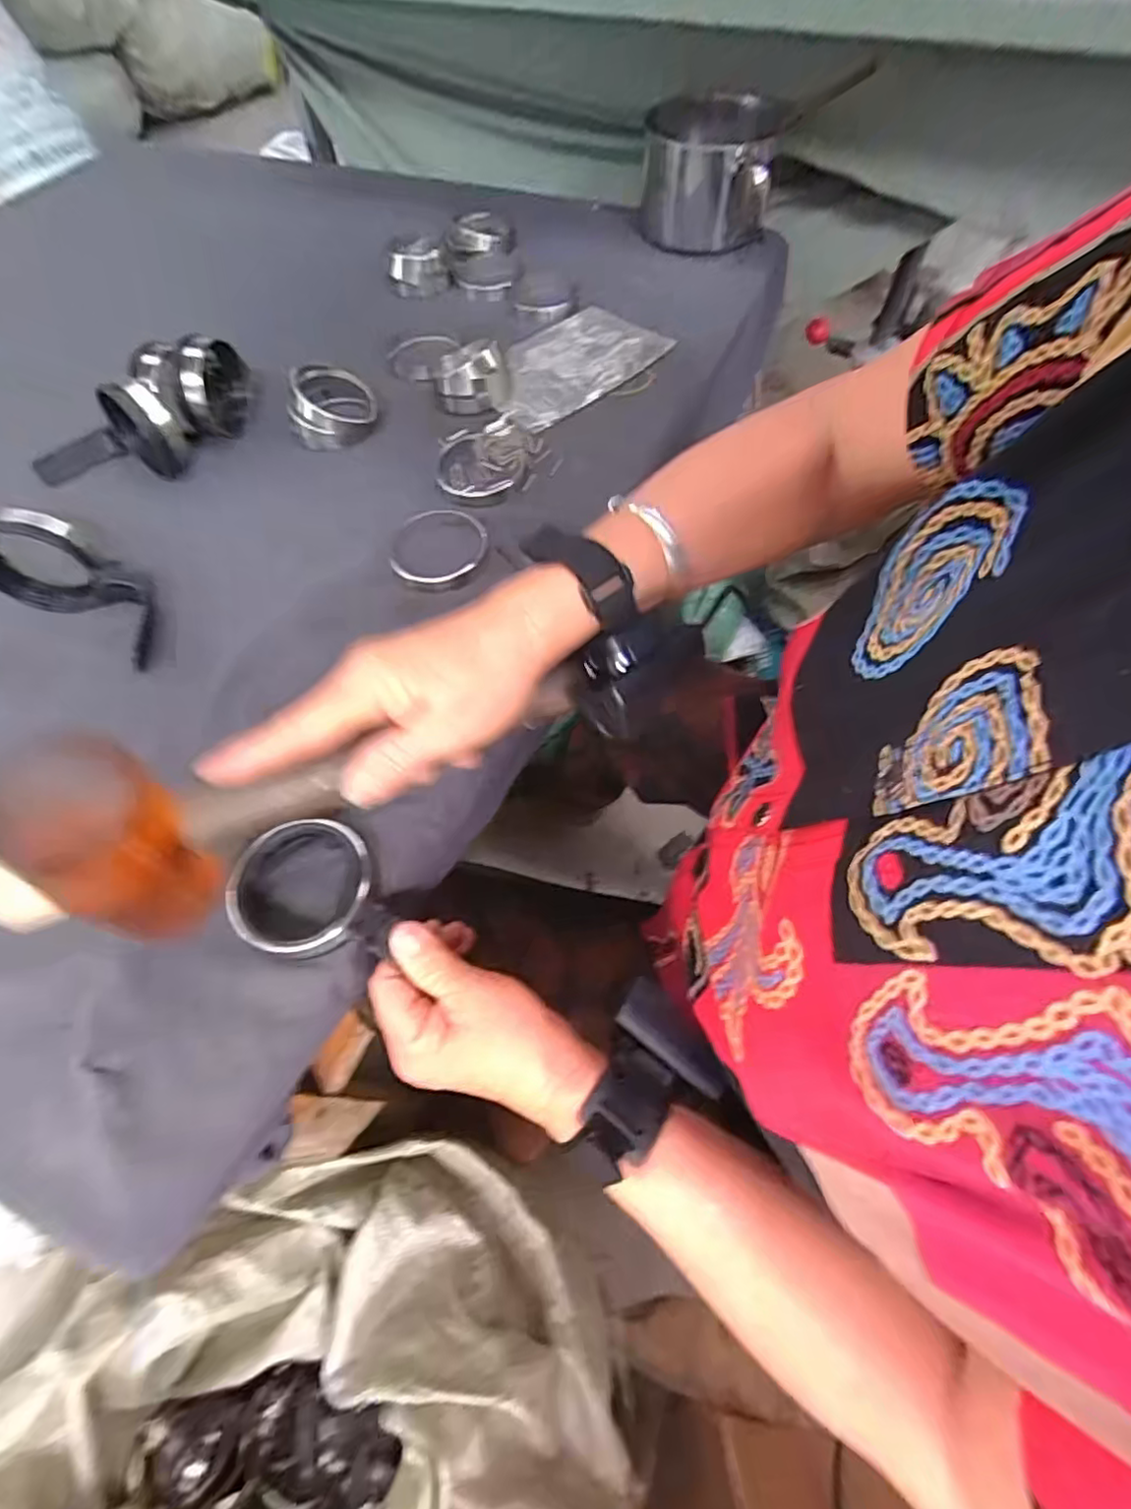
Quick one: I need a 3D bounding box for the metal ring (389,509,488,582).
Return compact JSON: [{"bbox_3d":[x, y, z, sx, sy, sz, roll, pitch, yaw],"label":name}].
[{"bbox_3d":[-0.093,-0.155,0.464,0.074,0.014,0.071,-1,60,2],"label":"metal ring"}]

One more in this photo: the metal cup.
[{"bbox_3d":[0.154,-0.627,0.678,0.135,0.093,0.154,2,61,4],"label":"metal cup"}]

